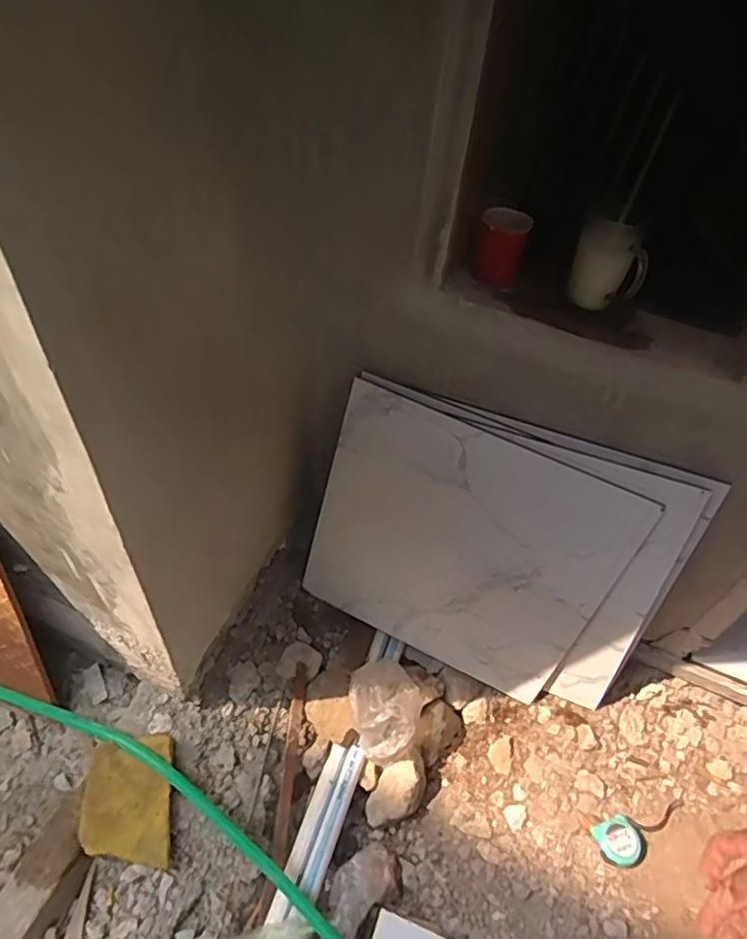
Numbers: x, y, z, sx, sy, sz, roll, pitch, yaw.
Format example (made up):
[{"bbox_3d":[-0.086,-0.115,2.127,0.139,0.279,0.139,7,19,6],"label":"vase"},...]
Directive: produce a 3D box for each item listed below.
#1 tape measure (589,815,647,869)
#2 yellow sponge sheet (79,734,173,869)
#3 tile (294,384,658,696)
[{"bbox_3d":[0.399,0.605,0.935,0.076,0.040,0.066,-12,49,-17],"label":"tape measure"},{"bbox_3d":[-0.371,0.503,0.872,0.121,0.027,0.170,8,64,-29],"label":"yellow sponge sheet"},{"bbox_3d":[0.137,0.150,1.019,0.499,0.491,0.018,25,35,11],"label":"tile"}]

